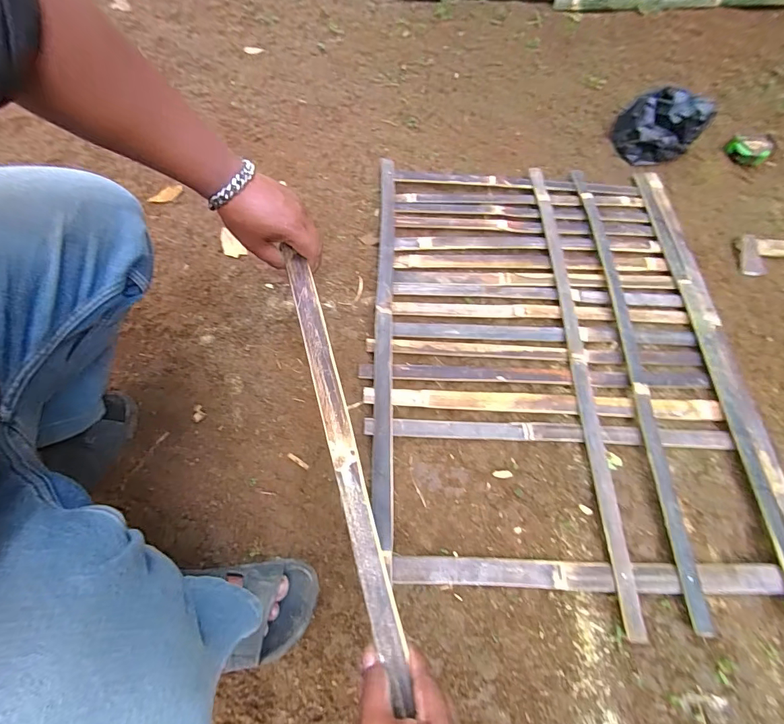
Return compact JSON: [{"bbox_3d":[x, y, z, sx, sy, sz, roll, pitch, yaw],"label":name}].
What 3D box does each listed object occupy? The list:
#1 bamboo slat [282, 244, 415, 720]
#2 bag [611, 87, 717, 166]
[{"bbox_3d":[-0.054,0.080,0.398,0.028,0.007,0.462,-15,72,-7],"label":"bamboo slat"},{"bbox_3d":[0.643,-0.572,0.907,0.179,0.113,0.178,36,70,15],"label":"bag"}]

